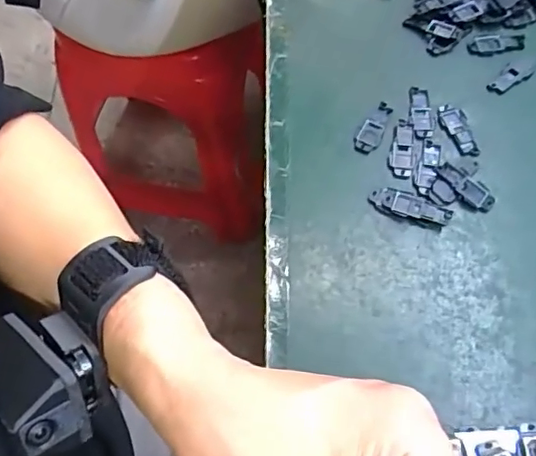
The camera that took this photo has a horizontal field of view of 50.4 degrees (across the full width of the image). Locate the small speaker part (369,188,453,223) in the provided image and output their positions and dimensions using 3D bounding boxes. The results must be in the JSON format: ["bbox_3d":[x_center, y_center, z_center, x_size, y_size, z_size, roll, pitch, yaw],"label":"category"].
[{"bbox_3d":[0.086,-0.014,0.344,0.048,0.004,0.015,20,66,10],"label":"small speaker part"}]

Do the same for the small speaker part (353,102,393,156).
[{"bbox_3d":[0.069,-0.066,0.368,0.015,0.004,0.039,26,67,13],"label":"small speaker part"}]

